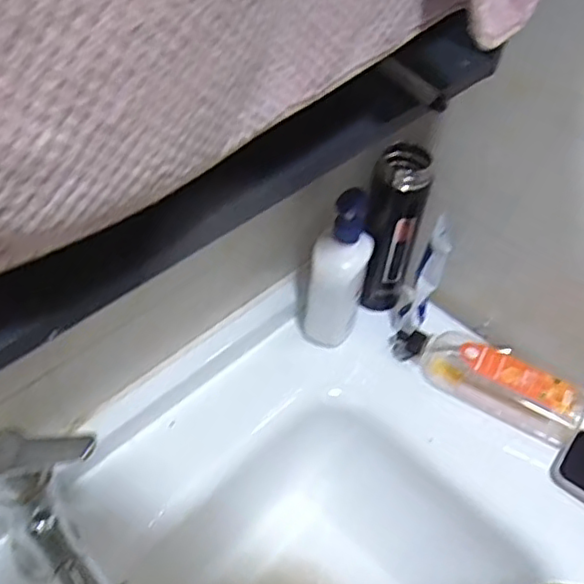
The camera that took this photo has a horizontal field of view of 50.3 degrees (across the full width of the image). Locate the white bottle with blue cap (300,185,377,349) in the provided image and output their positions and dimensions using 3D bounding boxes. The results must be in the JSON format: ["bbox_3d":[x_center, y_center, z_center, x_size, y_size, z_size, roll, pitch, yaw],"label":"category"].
[{"bbox_3d":[0.051,-0.022,0.694,0.063,0.176,0.071,13,49,5],"label":"white bottle with blue cap"}]

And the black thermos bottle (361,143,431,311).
[{"bbox_3d":[0.113,-0.067,0.731,0.063,0.205,0.063,13,49,5],"label":"black thermos bottle"}]

